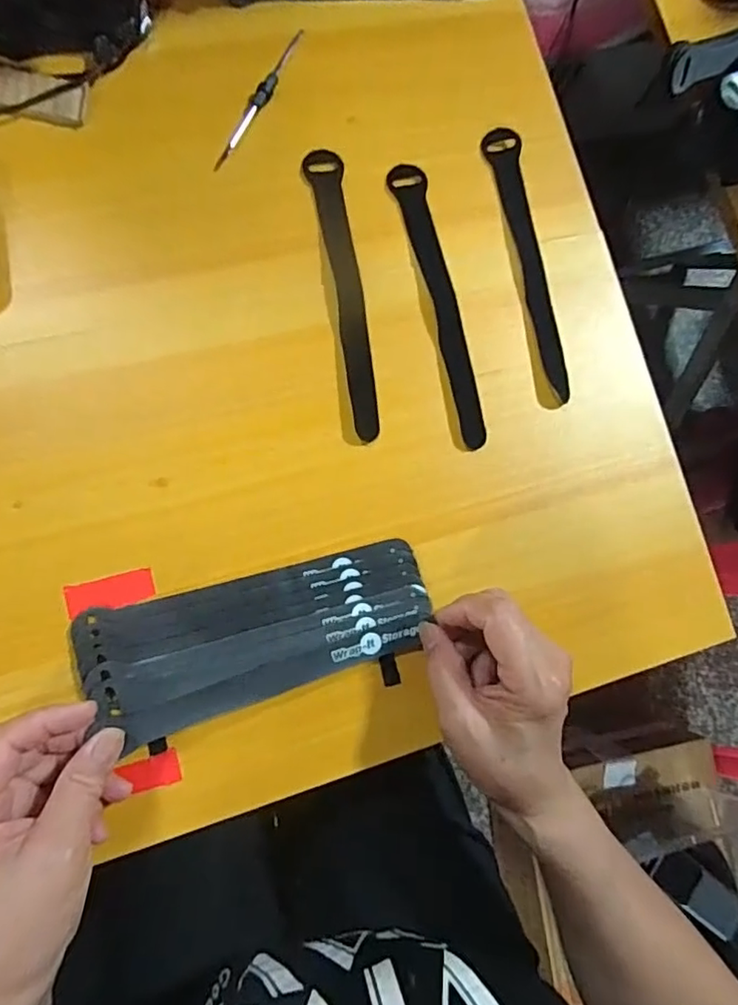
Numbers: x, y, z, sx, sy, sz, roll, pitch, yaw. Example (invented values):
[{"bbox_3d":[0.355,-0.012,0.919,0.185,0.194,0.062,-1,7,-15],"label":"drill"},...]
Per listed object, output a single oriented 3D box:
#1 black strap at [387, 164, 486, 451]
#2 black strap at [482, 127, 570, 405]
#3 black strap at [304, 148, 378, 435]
[{"bbox_3d":[0.048,-0.132,0.381,0.023,0.004,0.195,-14,85,-8],"label":"black strap"},{"bbox_3d":[0.108,-0.164,0.393,0.024,0.004,0.193,-9,84,-8],"label":"black strap"},{"bbox_3d":[-0.015,-0.136,0.372,0.022,0.004,0.195,-9,84,-8],"label":"black strap"}]

